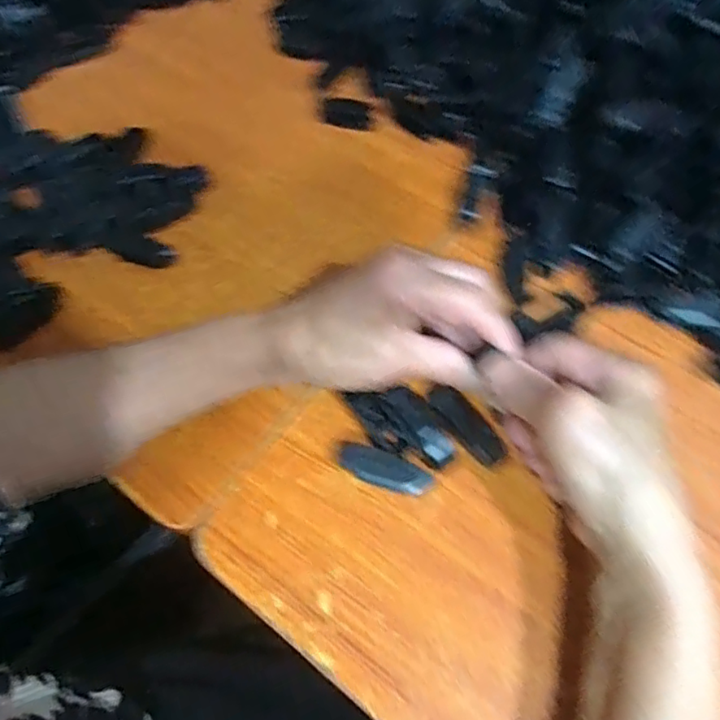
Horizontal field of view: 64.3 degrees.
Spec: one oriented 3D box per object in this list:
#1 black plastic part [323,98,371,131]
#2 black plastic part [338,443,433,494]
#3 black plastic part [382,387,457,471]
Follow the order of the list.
[{"bbox_3d":[-0.010,-0.193,0.451,0.039,0.007,0.024,14,66,9],"label":"black plastic part"},{"bbox_3d":[0.014,0.062,0.323,0.053,0.008,0.019,16,66,10],"label":"black plastic part"},{"bbox_3d":[0.035,0.037,0.332,0.018,0.009,0.053,-31,67,-12],"label":"black plastic part"}]

